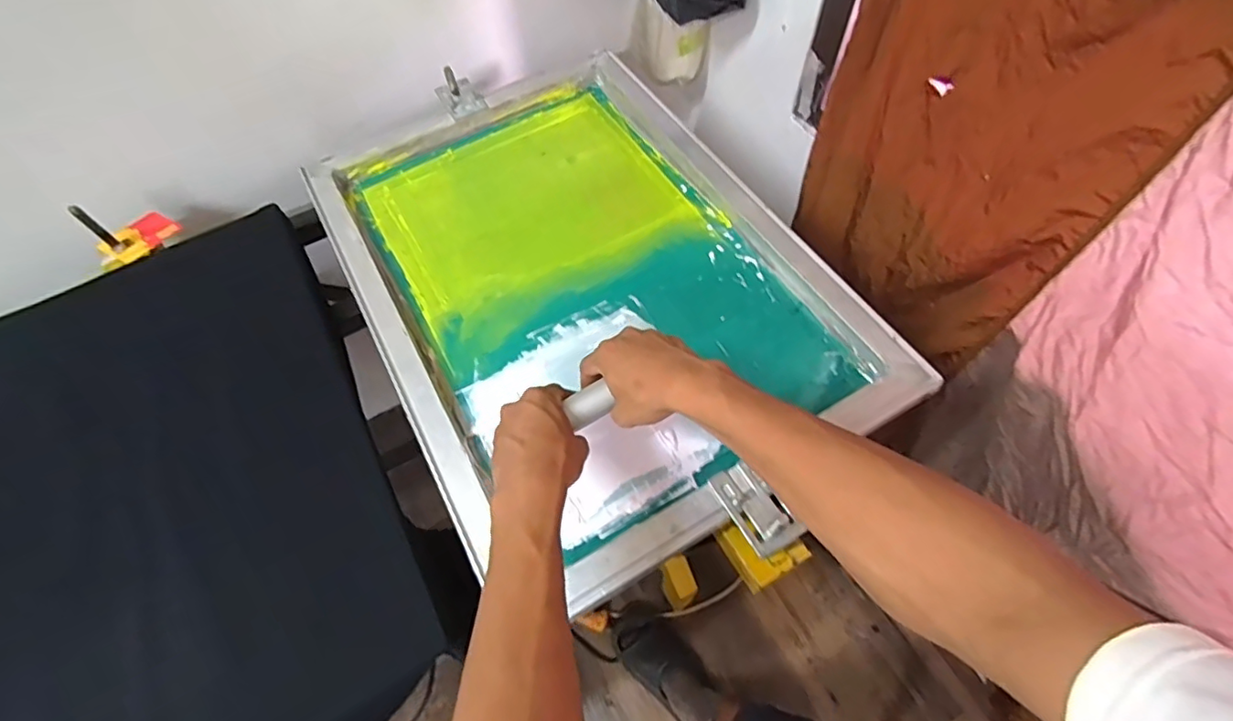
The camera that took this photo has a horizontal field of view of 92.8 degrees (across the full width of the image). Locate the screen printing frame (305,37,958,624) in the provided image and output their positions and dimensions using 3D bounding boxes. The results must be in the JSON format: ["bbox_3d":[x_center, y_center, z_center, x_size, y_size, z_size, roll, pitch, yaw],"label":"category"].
[{"bbox_3d":[-0.044,-0.105,0.681,0.465,0.045,0.646,-28,64,-12],"label":"screen printing frame"}]

